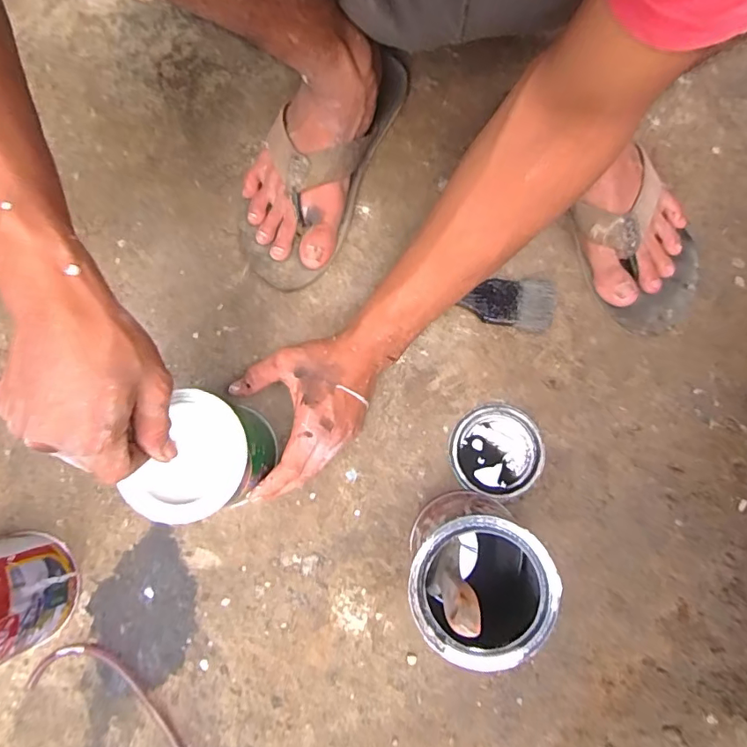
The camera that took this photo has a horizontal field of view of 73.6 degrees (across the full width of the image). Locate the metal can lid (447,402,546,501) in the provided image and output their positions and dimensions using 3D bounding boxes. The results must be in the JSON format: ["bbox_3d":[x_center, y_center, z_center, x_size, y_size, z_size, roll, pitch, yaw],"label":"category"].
[{"bbox_3d":[0.121,0.075,0.491,0.088,0.010,0.089,0,80,0],"label":"metal can lid"}]

